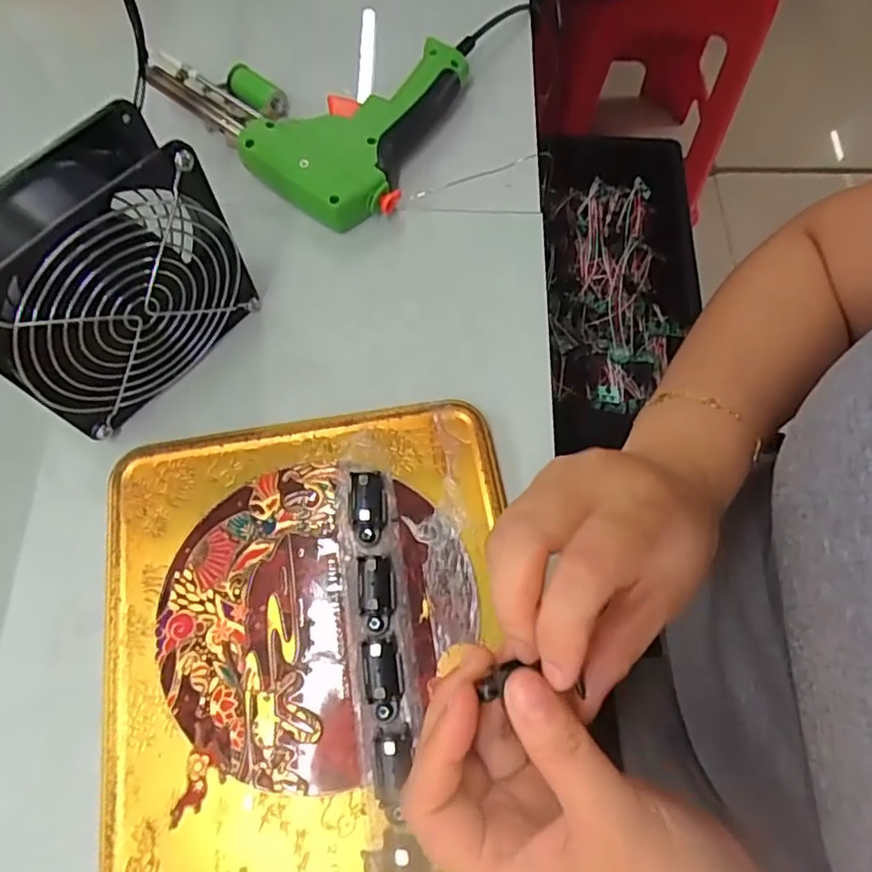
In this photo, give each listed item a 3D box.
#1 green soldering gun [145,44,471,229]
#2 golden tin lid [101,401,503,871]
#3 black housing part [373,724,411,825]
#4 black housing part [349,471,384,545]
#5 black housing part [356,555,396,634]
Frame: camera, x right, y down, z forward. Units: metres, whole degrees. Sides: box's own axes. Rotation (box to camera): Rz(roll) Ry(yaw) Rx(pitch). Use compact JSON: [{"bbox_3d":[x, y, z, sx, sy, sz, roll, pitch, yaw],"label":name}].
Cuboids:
[{"bbox_3d":[-0.090,-0.216,0.391,0.179,0.030,0.141,21,72,6],"label":"green soldering gun"},{"bbox_3d":[-0.055,0.101,0.273,0.184,0.021,0.233,-8,71,-5],"label":"golden tin lid"},{"bbox_3d":[-0.018,0.140,0.250,0.015,0.014,0.035,-3,71,-3],"label":"black housing part"},{"bbox_3d":[-0.034,0.033,0.293,0.016,0.016,0.036,-1,71,-2],"label":"black housing part"},{"bbox_3d":[-0.028,0.073,0.278,0.017,0.013,0.033,-4,71,-3],"label":"black housing part"}]

